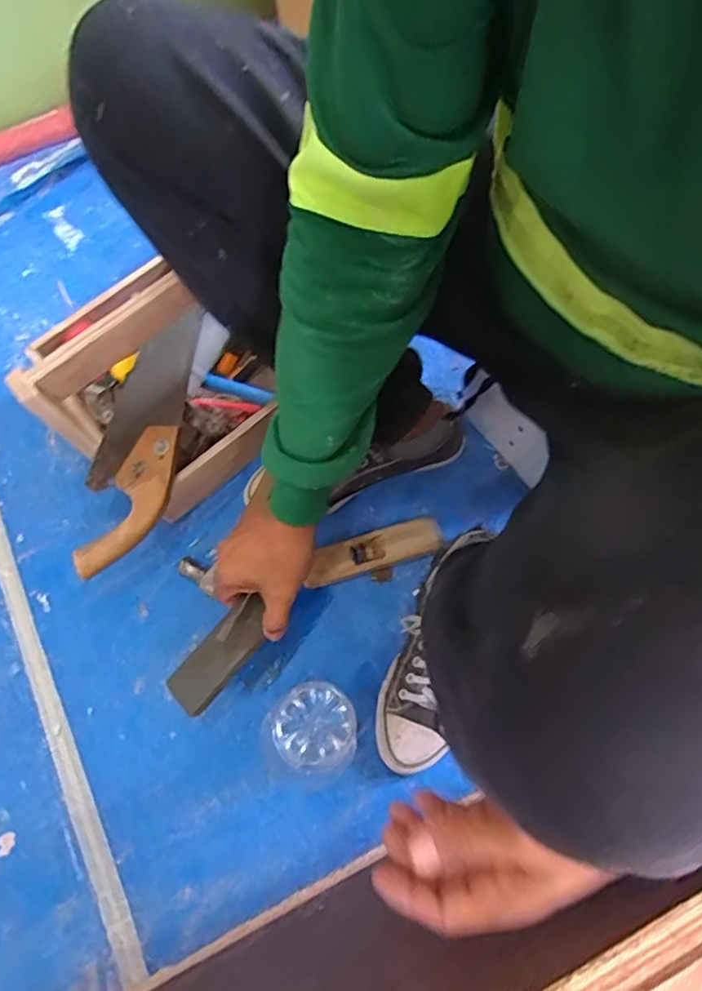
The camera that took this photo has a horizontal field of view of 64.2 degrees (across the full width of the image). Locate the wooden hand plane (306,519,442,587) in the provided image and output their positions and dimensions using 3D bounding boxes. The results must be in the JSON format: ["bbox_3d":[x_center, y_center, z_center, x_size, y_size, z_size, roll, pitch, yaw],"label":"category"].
[{"bbox_3d":[0.030,0.076,0.702,0.169,0.032,0.057,-15,74,-5],"label":"wooden hand plane"}]

